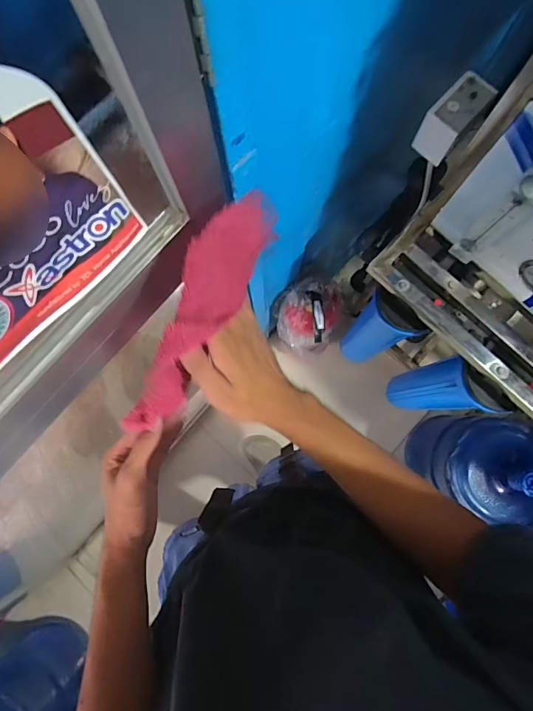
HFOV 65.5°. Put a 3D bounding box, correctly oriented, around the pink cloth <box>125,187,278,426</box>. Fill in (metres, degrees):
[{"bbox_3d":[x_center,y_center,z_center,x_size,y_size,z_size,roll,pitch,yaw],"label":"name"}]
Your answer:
[{"bbox_3d":[-0.061,-0.028,0.353,0.049,0.057,0.233,29,99,5],"label":"pink cloth"}]

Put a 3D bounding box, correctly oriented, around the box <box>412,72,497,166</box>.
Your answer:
[{"bbox_3d":[0.236,-0.299,0.528,0.049,0.064,0.086,42,85,6],"label":"box"}]

